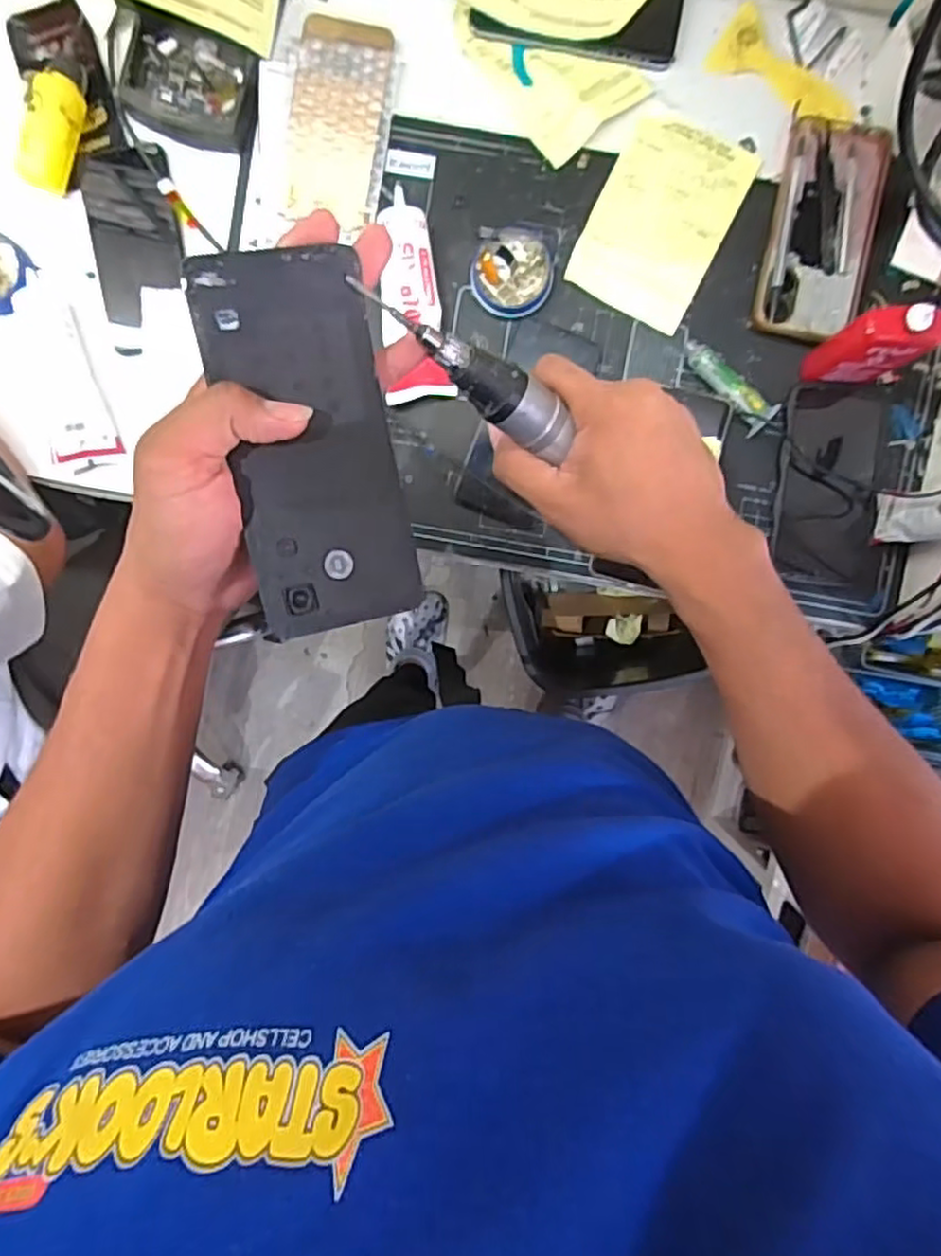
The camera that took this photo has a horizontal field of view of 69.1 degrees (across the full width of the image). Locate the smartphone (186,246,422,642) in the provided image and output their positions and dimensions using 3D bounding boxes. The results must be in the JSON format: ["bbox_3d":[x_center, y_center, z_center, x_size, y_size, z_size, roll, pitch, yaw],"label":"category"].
[{"bbox_3d":[-0.069,-0.078,0.302,0.070,0.010,0.156,-13,105,-16],"label":"smartphone"}]

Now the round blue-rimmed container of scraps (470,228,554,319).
[{"bbox_3d":[0.036,-0.286,0.549,0.062,0.014,0.068,0,95,1],"label":"round blue-rimmed container of scraps"}]

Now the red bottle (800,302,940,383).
[{"bbox_3d":[0.294,-0.204,0.498,0.054,0.109,0.027,8,95,0],"label":"red bottle"}]

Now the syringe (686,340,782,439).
[{"bbox_3d":[0.208,-0.197,0.550,0.088,0.021,0.026,45,94,-3],"label":"syringe"}]

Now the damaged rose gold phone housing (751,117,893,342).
[{"bbox_3d":[0.278,-0.315,0.543,0.077,0.018,0.164,10,95,0],"label":"damaged rose gold phone housing"}]

